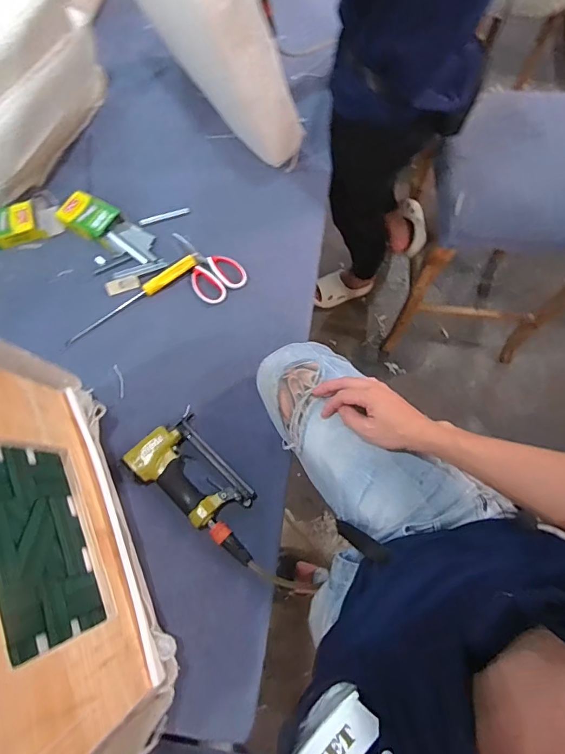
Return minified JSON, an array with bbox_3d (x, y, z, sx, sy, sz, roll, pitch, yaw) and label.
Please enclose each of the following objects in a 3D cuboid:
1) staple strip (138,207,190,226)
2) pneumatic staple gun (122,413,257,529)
[{"bbox_3d":[-0.250,-0.341,0.923,0.106,0.004,0.015,-19,70,-7],"label":"staple strip"},{"bbox_3d":[-0.153,0.163,0.709,0.130,0.046,0.183,-38,74,-13],"label":"pneumatic staple gun"}]

